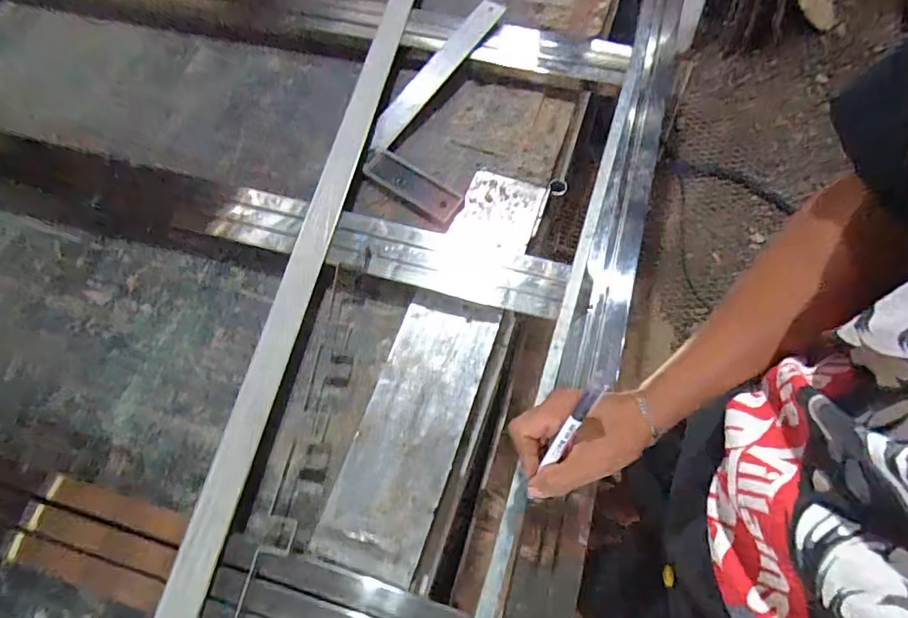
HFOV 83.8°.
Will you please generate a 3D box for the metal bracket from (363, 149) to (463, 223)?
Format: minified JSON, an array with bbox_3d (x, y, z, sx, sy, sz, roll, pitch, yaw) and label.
[{"bbox_3d":[-0.057,-0.171,0.690,0.141,0.013,0.044,32,71,15],"label":"metal bracket"}]

